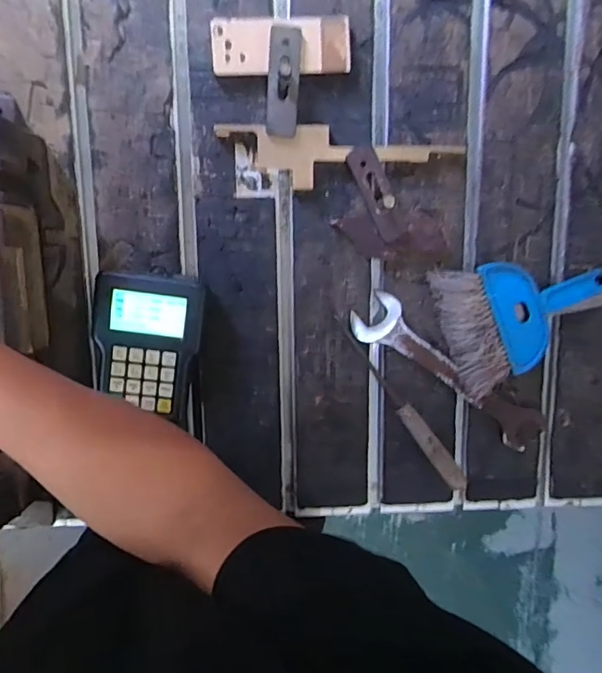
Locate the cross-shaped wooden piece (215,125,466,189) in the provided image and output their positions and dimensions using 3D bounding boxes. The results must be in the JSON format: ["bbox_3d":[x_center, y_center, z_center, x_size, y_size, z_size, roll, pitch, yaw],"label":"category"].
[{"bbox_3d":[0.039,-0.181,0.484,0.244,0.013,0.059,1,99,-4],"label":"cross-shaped wooden piece"}]

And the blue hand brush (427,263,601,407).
[{"bbox_3d":[0.251,-0.024,0.524,0.189,0.024,0.143,-18,100,-1],"label":"blue hand brush"}]

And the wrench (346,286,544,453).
[{"bbox_3d":[0.169,0.044,0.528,0.254,0.022,0.054,37,95,-8],"label":"wrench"}]

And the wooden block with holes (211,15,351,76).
[{"bbox_3d":[-0.019,-0.284,0.468,0.133,0.018,0.051,-4,99,-3],"label":"wooden block with holes"}]

